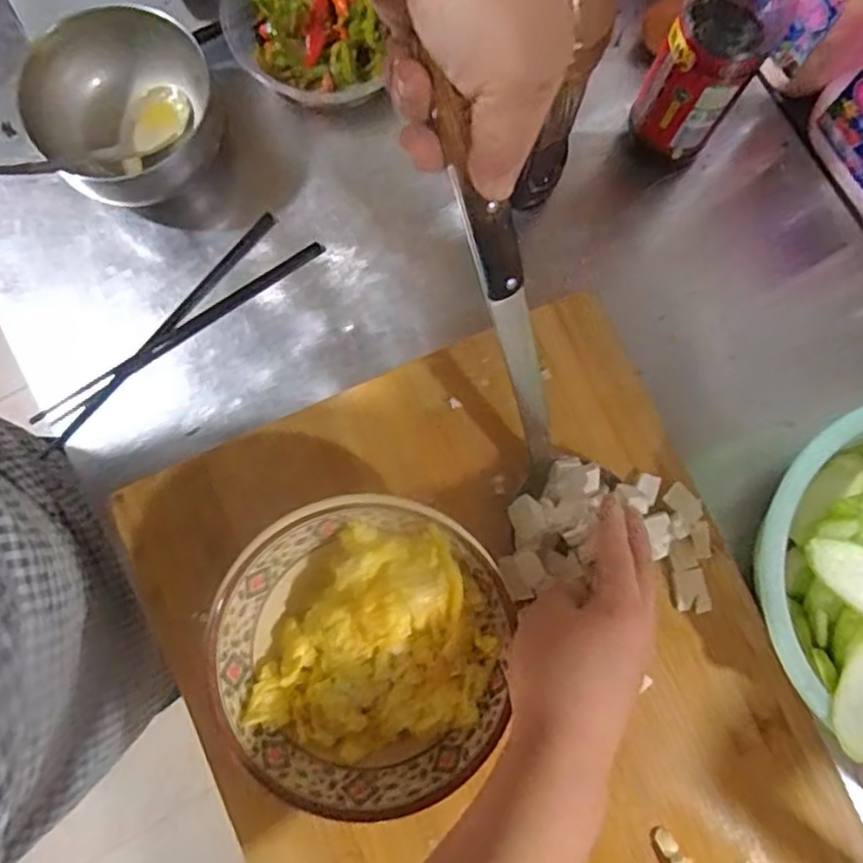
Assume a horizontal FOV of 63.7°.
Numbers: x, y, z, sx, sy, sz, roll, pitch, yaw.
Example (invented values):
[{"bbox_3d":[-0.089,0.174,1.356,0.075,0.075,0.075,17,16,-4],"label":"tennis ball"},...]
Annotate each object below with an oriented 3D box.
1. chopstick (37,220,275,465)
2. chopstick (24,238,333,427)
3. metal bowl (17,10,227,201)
[{"bbox_3d":[-0.195,-0.071,0.503,0.012,0.005,0.232,39,82,7],"label":"chopstick"},{"bbox_3d":[-0.181,-0.073,0.502,0.235,0.006,0.011,-33,81,-5],"label":"chopstick"},{"bbox_3d":[-0.213,-0.219,0.491,0.126,0.071,0.117,0,79,1],"label":"metal bowl"}]

